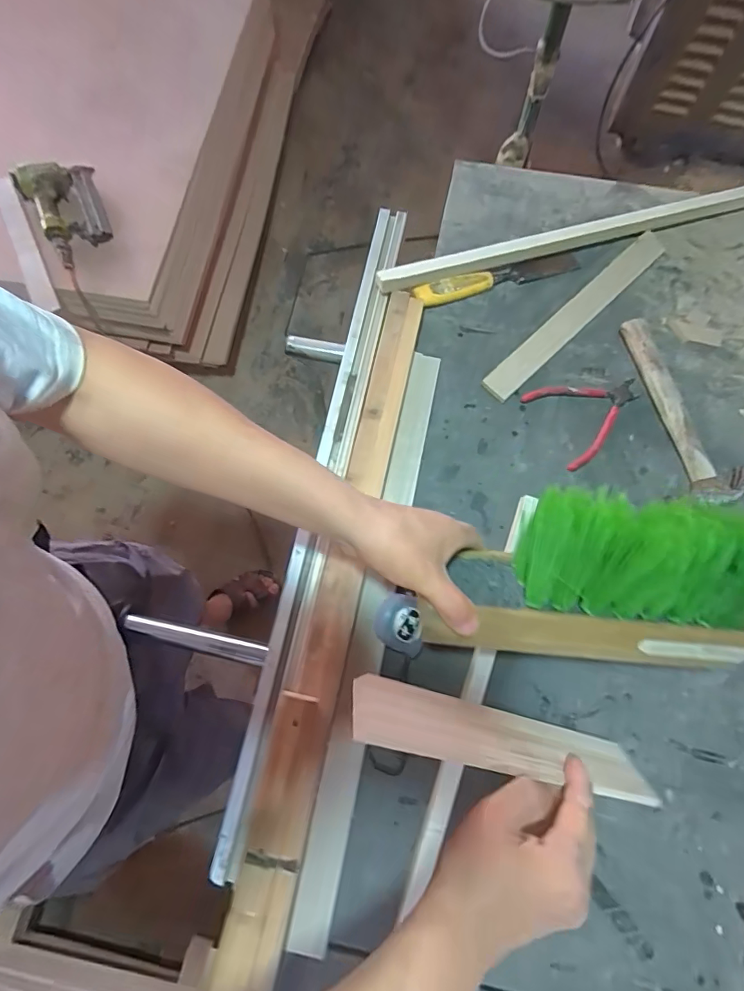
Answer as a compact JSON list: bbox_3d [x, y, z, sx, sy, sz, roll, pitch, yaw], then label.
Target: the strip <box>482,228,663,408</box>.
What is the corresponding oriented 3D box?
[{"bbox_3d":[0.280,-0.249,0.644,0.344,0.013,0.042,-43,77,-10],"label":"strip"}]

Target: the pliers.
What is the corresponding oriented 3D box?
[{"bbox_3d":[0.279,-0.110,0.607,0.136,0.010,0.115,-27,75,-7],"label":"pliers"}]

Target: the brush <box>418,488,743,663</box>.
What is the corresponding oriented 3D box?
[{"bbox_3d":[0.197,0.069,0.413,0.290,0.091,0.140,3,74,2],"label":"brush"}]

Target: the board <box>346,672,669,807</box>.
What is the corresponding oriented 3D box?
[{"bbox_3d":[0.111,0.195,0.373,0.281,0.053,0.009,24,115,-21],"label":"board"}]

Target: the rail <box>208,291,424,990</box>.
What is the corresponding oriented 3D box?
[{"bbox_3d":[-0.044,0.129,0.532,0.056,0.035,0.810,13,74,5],"label":"rail"}]

